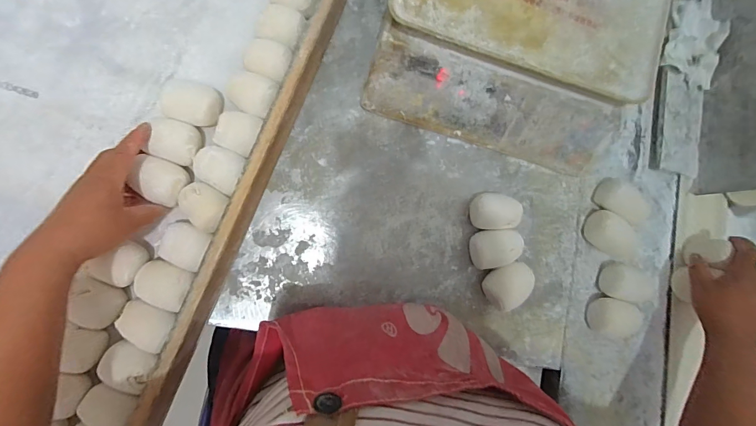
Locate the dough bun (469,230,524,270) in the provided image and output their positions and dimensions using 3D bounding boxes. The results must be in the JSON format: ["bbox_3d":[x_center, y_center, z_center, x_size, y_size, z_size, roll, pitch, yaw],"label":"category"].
[{"bbox_3d":[0.156,0.046,0.496,0.064,0.041,0.047,-6,88,-9],"label":"dough bun"}]

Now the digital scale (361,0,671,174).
[{"bbox_3d":[0.181,-0.254,0.487,0.328,0.102,0.317,15,85,-7],"label":"digital scale"}]

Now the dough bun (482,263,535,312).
[{"bbox_3d":[0.174,0.092,0.496,0.066,0.038,0.050,-32,92,-9],"label":"dough bun"}]

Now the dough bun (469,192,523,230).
[{"bbox_3d":[0.156,-0.002,0.500,0.064,0.042,0.048,-4,88,-9],"label":"dough bun"}]

